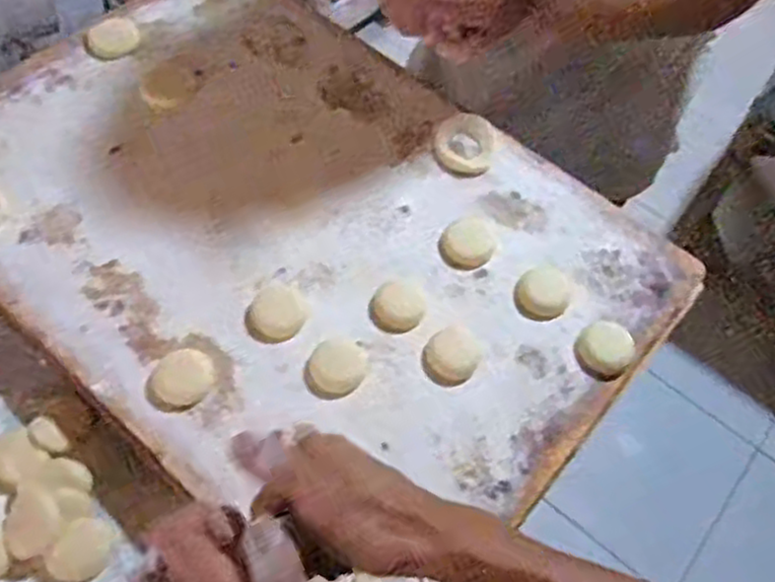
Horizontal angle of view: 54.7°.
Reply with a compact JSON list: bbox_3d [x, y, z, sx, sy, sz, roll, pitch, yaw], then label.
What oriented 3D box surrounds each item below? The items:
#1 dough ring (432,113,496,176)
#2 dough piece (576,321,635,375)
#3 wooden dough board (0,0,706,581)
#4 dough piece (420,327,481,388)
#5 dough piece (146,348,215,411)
[{"bbox_3d":[0.070,-0.135,0.680,0.055,0.008,0.069,15,59,4],"label":"dough ring"},{"bbox_3d":[0.169,0.042,0.579,0.041,0.012,0.047,34,63,15],"label":"dough piece"},{"bbox_3d":[-0.079,-0.062,0.633,0.583,0.018,0.415,36,62,17],"label":"wooden dough board"},{"bbox_3d":[0.050,0.050,0.575,0.048,0.011,0.041,-22,63,-16],"label":"dough piece"},{"bbox_3d":[-0.150,0.064,0.546,0.041,0.006,0.049,37,63,16],"label":"dough piece"}]

